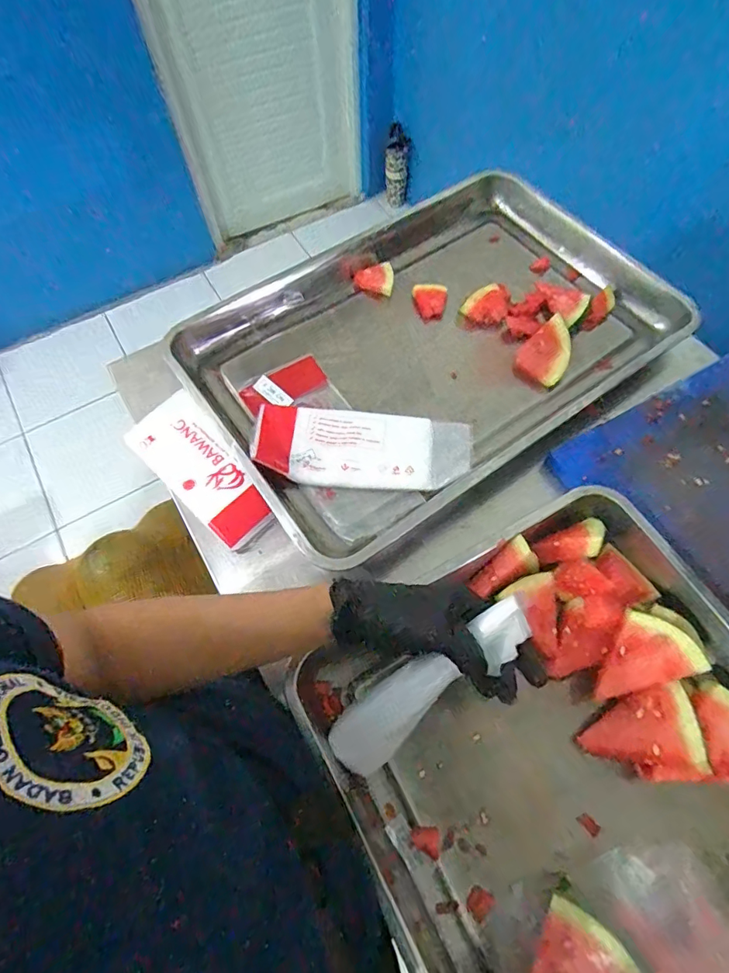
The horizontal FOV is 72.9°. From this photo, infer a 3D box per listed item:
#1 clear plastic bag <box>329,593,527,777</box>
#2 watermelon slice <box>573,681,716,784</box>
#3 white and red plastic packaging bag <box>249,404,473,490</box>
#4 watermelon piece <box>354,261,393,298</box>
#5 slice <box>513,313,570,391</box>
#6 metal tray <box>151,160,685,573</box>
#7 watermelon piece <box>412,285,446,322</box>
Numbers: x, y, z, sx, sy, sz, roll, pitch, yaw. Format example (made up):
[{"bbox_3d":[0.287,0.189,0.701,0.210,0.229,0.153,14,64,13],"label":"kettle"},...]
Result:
[{"bbox_3d":[0.050,0.163,0.396,0.207,0.024,0.050,-47,67,22],"label":"clear plastic bag"},{"bbox_3d":[0.251,0.215,0.443,0.093,0.024,0.080,5,73,36],"label":"watermelon slice"},{"bbox_3d":[-0.002,-0.050,0.595,0.261,0.035,0.108,3,65,3],"label":"white and red plastic packaging bag"},{"bbox_3d":[0.014,-0.316,0.744,0.056,0.015,0.064,0,65,1],"label":"watermelon piece"},{"bbox_3d":[0.246,-0.179,0.659,0.062,0.035,0.097,34,70,16],"label":"slice"},{"bbox_3d":[0.105,-0.210,0.656,0.639,0.047,0.413,-34,69,-14],"label":"metal tray"},{"bbox_3d":[0.091,-0.265,0.710,0.047,0.025,0.049,9,65,5],"label":"watermelon piece"}]

